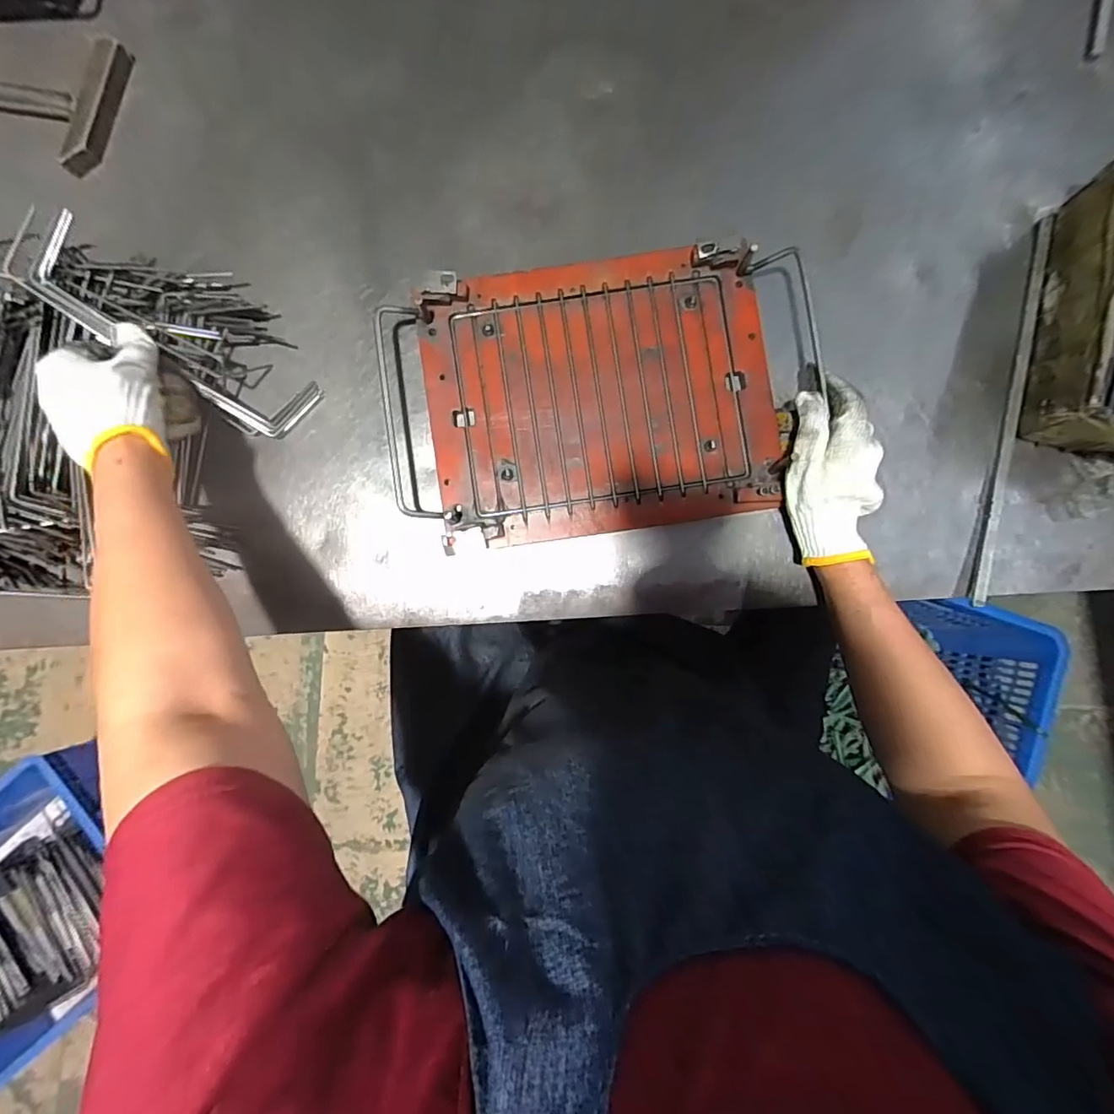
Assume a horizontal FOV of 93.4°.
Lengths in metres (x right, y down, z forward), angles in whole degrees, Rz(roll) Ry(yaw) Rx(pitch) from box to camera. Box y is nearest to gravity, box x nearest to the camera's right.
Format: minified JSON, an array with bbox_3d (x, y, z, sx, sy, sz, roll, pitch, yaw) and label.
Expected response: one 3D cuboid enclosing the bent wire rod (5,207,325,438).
[{"bbox_3d":[-0.318,-0.181,0.437,0.223,0.024,0.069,33,85,-22],"label":"bent wire rod"}]

